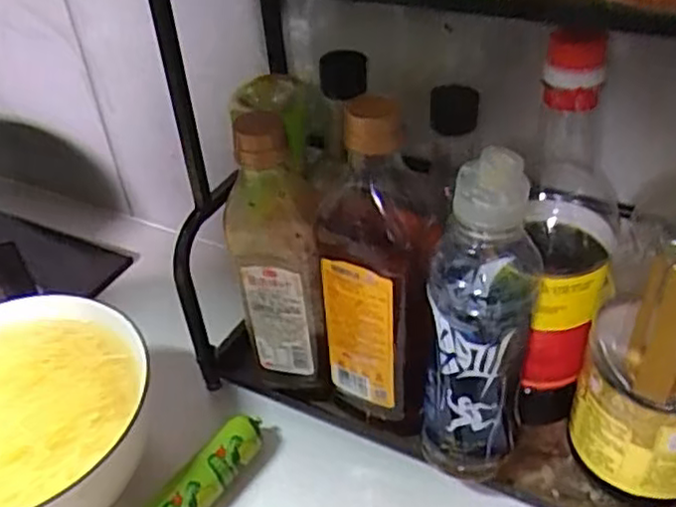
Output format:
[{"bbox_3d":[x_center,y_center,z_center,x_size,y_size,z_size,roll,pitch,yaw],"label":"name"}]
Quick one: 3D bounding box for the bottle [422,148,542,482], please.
[{"bbox_3d":[0.089,0.055,0.457,0.060,0.254,0.064,8,40,15],"label":"bottle"}]

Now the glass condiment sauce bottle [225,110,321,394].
[{"bbox_3d":[-0.045,0.013,0.513,0.062,0.246,0.048,-6,39,-2],"label":"glass condiment sauce bottle"}]

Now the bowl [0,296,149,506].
[{"bbox_3d":[-0.234,0.128,0.522,0.177,0.081,0.193,-3,39,2],"label":"bowl"}]

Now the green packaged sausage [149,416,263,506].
[{"bbox_3d":[-0.098,0.163,0.512,0.026,0.026,0.127,22,45,29],"label":"green packaged sausage"}]

